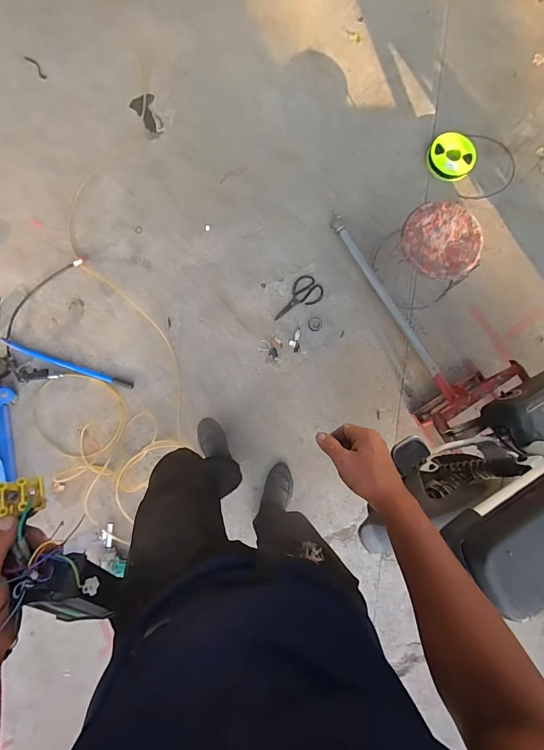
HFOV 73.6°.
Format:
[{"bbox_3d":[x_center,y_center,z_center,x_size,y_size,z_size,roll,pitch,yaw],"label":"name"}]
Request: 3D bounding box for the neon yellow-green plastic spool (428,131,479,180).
[{"bbox_3d":[0.711,-0.868,1.427,0.172,0.035,0.186,0,86,-1],"label":"neon yellow-green plastic spool"}]

